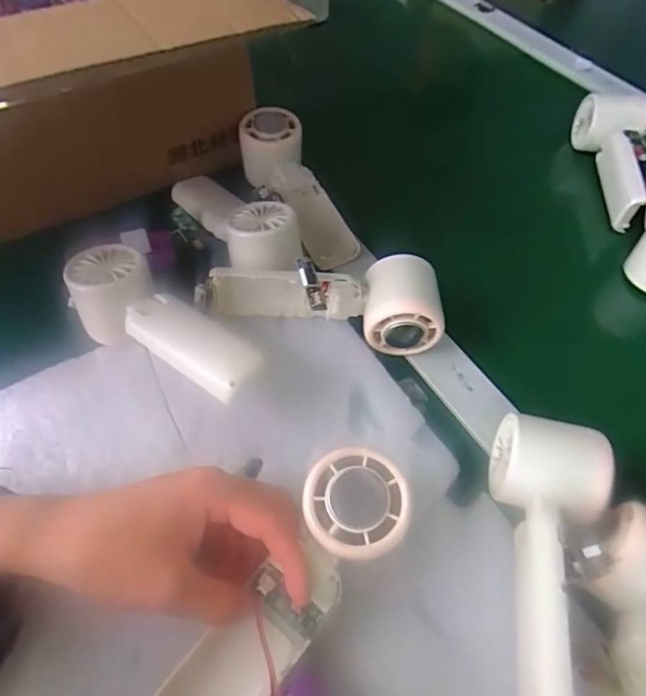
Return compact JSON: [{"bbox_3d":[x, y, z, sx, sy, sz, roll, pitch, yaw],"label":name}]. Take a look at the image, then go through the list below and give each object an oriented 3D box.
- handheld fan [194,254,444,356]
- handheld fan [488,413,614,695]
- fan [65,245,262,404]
[{"bbox_3d":[-0.004,-0.035,0.354,0.172,0.056,0.050,-1,55,0],"label":"handheld fan"},{"bbox_3d":[0.124,0.116,0.263,0.055,0.044,0.157,8,55,6],"label":"handheld fan"},{"bbox_3d":[-0.112,-0.010,0.334,0.161,0.053,0.060,37,63,24],"label":"fan"}]

